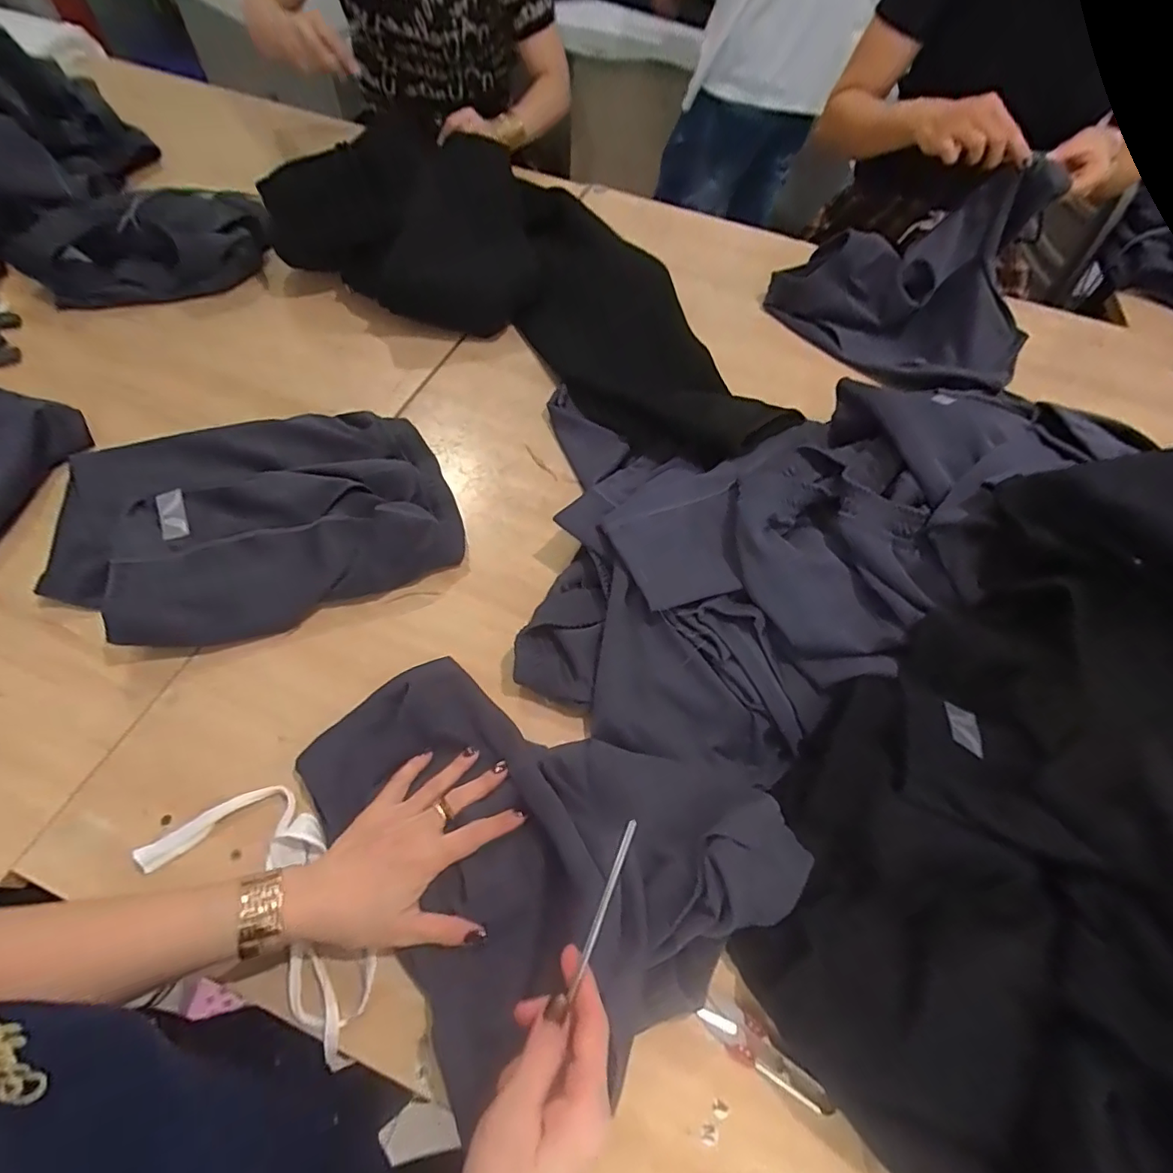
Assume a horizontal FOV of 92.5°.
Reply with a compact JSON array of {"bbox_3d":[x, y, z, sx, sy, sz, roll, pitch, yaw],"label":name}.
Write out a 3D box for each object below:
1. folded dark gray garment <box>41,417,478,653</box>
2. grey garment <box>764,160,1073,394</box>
[{"bbox_3d":[-0.334,-0.079,0.582,0.374,0.050,0.257,-12,61,-10],"label":"folded dark gray garment"},{"bbox_3d":[0.449,-0.420,0.750,0.199,0.179,0.326,-39,69,-22],"label":"grey garment"}]

